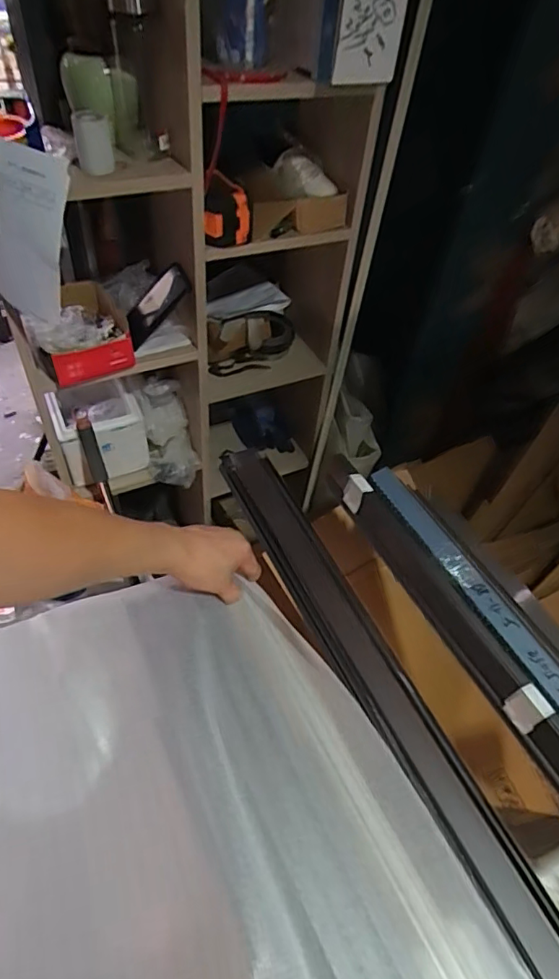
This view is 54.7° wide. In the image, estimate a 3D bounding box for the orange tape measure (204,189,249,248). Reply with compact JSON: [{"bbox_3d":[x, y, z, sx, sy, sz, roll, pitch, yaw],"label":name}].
[{"bbox_3d":[-0.082,-0.422,0.848,0.070,0.081,0.030,-1,49,-7],"label":"orange tape measure"}]

